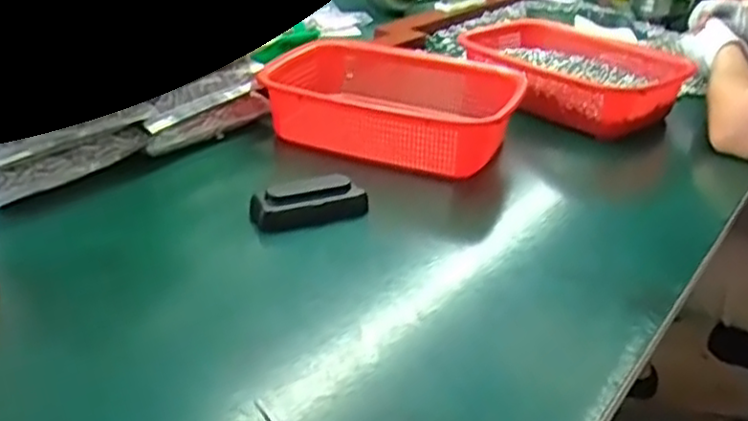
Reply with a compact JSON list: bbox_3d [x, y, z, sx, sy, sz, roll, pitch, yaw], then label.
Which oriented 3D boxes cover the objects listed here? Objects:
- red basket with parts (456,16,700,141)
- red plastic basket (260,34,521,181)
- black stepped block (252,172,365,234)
[{"bbox_3d":[0.273,-0.190,0.989,0.206,0.068,0.275,-21,37,-39],"label":"red basket with parts"},{"bbox_3d":[0.024,-0.126,0.841,0.279,0.073,0.201,16,30,19],"label":"red plastic basket"},{"bbox_3d":[-0.060,-0.007,0.669,0.105,0.031,0.044,-9,31,-25],"label":"black stepped block"}]

